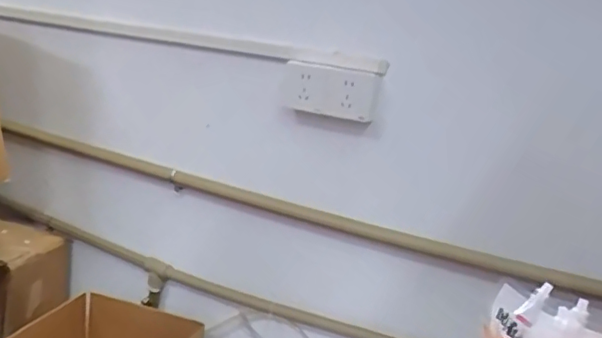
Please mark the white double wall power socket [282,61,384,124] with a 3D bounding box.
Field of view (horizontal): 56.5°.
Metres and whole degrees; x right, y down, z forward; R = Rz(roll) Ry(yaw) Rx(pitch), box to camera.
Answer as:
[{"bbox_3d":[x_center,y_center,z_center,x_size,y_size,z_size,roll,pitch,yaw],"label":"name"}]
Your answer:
[{"bbox_3d":[0.053,-0.148,1.074,0.192,0.088,0.059,13,15,24],"label":"white double wall power socket"}]

